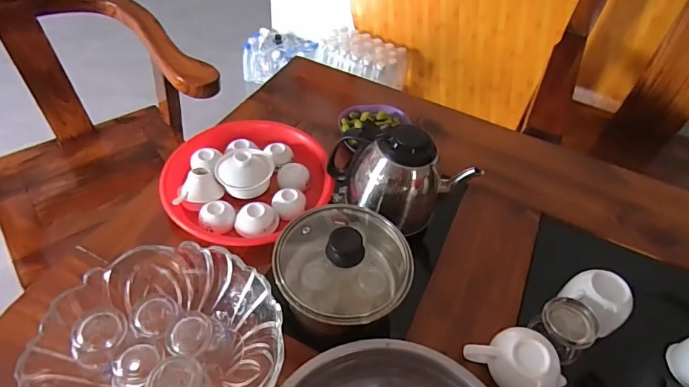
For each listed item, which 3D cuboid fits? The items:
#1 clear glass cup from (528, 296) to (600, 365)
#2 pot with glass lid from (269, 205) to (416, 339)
[{"bbox_3d":[0.269,0.169,0.535,0.057,0.060,0.064,-27,55,-29],"label":"clear glass cup"},{"bbox_3d":[-0.002,0.088,0.532,0.164,0.114,0.135,-8,50,-13],"label":"pot with glass lid"}]

